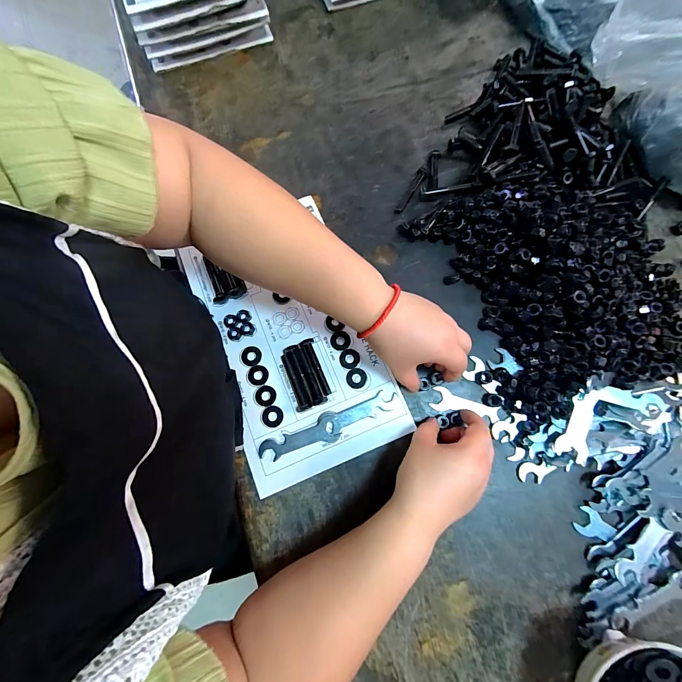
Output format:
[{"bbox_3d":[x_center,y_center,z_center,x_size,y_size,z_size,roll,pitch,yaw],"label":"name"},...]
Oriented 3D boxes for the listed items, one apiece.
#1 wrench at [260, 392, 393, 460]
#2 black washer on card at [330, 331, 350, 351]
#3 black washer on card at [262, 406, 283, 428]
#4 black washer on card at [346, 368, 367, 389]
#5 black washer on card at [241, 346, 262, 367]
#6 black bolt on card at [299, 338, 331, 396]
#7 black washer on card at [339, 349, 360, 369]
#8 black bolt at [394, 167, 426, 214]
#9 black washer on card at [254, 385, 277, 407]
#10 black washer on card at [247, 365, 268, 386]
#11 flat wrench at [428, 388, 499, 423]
[{"bbox_3d":[-0.013,0.099,0.362,0.163,0.006,0.029,-24,79,-4],"label":"wrench"},{"bbox_3d":[-0.001,0.000,0.385,0.024,0.004,0.023,-4,78,0],"label":"black washer on card"},{"bbox_3d":[-0.080,0.088,0.365,0.024,0.004,0.024,-6,78,0],"label":"black washer on card"},{"bbox_3d":[0.019,0.044,0.375,0.025,0.004,0.023,0,78,1],"label":"black washer on card"},{"bbox_3d":[-0.109,0.019,0.382,0.024,0.004,0.024,-5,78,0],"label":"black washer on card"},{"bbox_3d":[-0.029,0.031,0.374,0.015,0.013,0.069,-23,79,-4],"label":"black bolt on card"},{"bbox_3d":[0.011,0.021,0.381,0.024,0.004,0.024,-4,78,0],"label":"black washer on card"},{"bbox_3d":[0.096,-0.203,0.429,0.013,0.007,0.075,29,80,6],"label":"black bolt"},{"bbox_3d":[-0.089,0.065,0.371,0.025,0.004,0.024,-6,78,0],"label":"black washer on card"},{"bbox_3d":[-0.099,0.041,0.377,0.024,0.004,0.023,-7,78,-1],"label":"black washer on card"},{"bbox_3d":[0.146,0.078,0.372,0.077,0.004,0.026,18,79,4],"label":"flat wrench"}]

